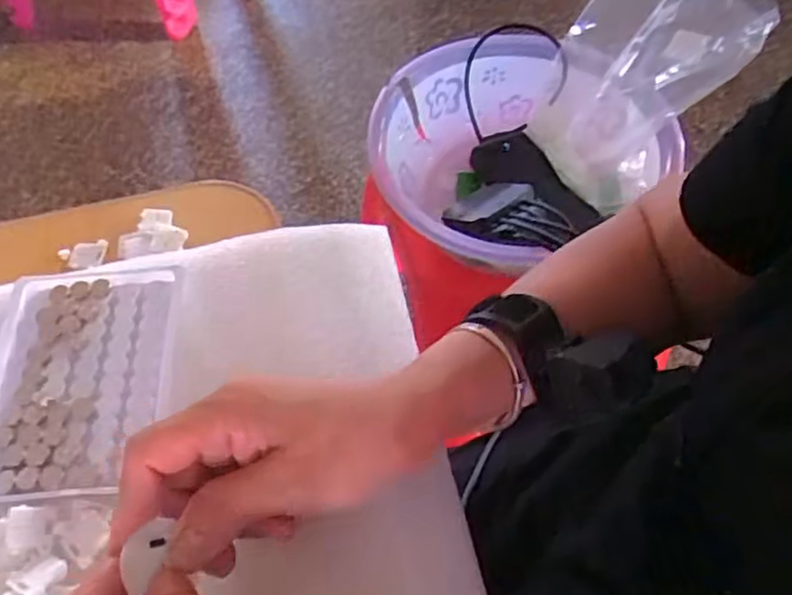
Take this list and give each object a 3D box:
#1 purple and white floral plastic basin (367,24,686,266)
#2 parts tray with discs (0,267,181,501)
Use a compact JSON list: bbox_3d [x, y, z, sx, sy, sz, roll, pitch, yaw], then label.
[{"bbox_3d":[0.114,-0.141,0.710,0.254,0.130,0.267,-1,57,1],"label":"purple and white floral plastic basin"},{"bbox_3d":[-0.165,0.040,0.361,0.087,0.009,0.128,-3,57,-1],"label":"parts tray with discs"}]

